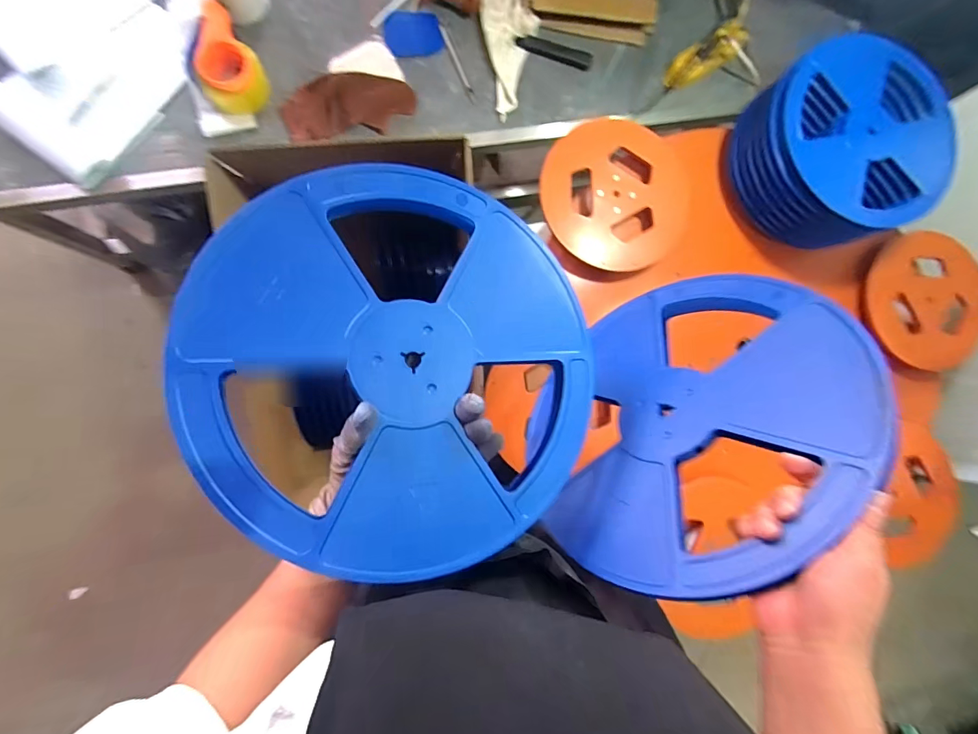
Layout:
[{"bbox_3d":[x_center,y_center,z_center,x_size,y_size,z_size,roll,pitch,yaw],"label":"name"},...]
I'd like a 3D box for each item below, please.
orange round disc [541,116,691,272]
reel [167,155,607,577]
[{"bbox_3d":[0.229,-0.314,0.792,0.266,0.027,0.262,0,88,-8],"label":"orange round disc"},{"bbox_3d":[-0.063,-0.006,0.350,0.319,0.014,0.311,3,80,-18],"label":"reel"}]

